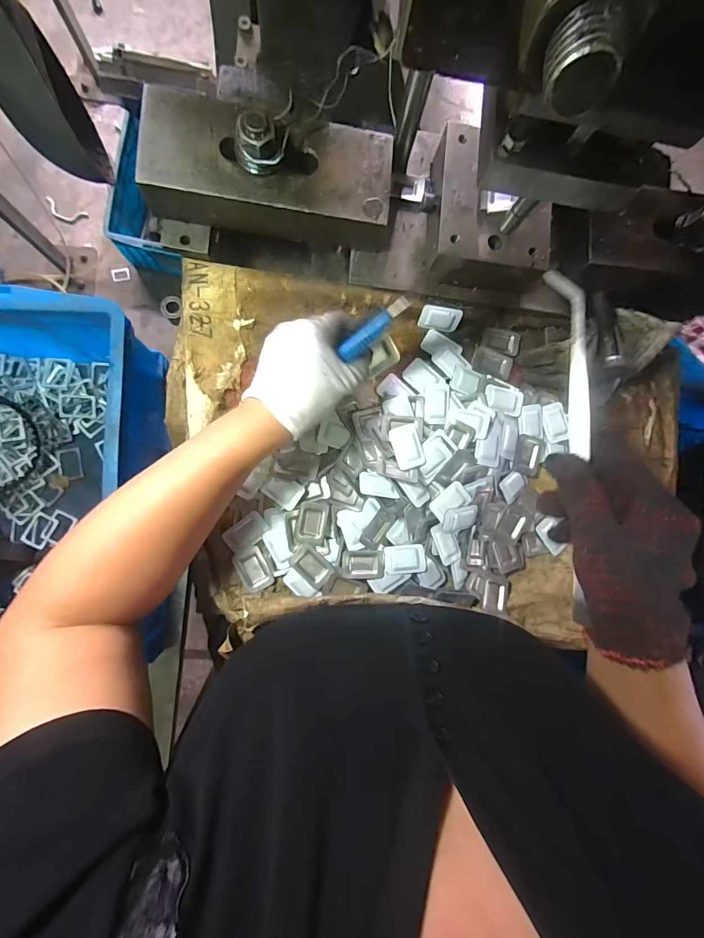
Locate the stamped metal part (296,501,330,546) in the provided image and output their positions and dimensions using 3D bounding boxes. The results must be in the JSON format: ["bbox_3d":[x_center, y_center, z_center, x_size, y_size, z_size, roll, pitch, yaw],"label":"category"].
[{"bbox_3d":[-0.037,0.052,0.346,0.027,0.006,0.040,8,87,-7],"label":"stamped metal part"}]

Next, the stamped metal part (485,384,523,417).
[{"bbox_3d":[0.157,-0.071,0.377,0.039,0.005,0.027,12,87,-7],"label":"stamped metal part"}]

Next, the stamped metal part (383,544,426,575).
[{"bbox_3d":[0.051,0.088,0.354,0.039,0.006,0.026,-2,88,-7],"label":"stamped metal part"}]

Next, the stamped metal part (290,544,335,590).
[{"bbox_3d":[-0.038,0.092,0.346,0.040,0.005,0.025,44,84,-4],"label":"stamped metal part"}]

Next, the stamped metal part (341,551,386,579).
[{"bbox_3d":[0.011,0.091,0.348,0.040,0.004,0.026,3,88,-7],"label":"stamped metal part"}]

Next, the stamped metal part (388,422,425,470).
[{"bbox_3d":[0.053,-0.021,0.351,0.028,0.010,0.041,-16,90,-7],"label":"stamped metal part"}]

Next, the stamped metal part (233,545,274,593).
[{"bbox_3d":[-0.092,0.094,0.342,0.025,0.006,0.040,-28,92,-7],"label":"stamped metal part"}]

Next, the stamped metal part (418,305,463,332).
[{"bbox_3d":[0.088,-0.151,0.367,0.041,0.024,0.007,8,46,-6],"label":"stamped metal part"}]

